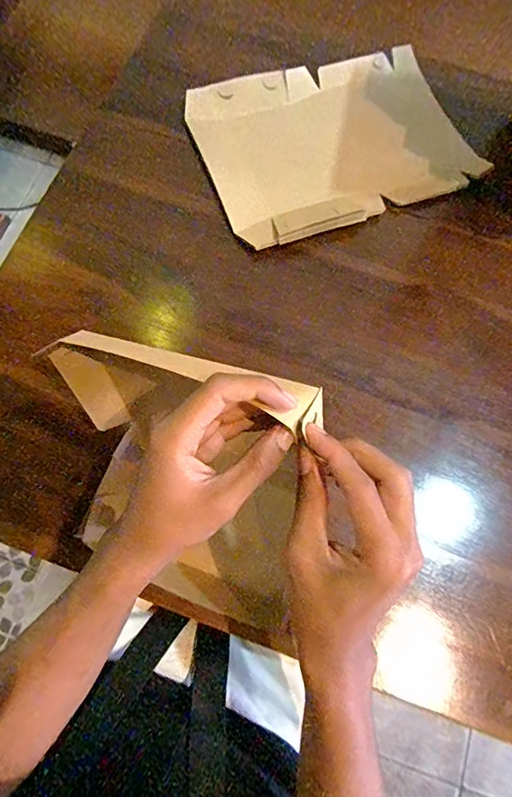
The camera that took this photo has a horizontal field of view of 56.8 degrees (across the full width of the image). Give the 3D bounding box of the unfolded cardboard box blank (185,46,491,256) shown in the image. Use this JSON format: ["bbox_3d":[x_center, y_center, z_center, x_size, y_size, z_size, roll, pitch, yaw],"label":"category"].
[{"bbox_3d":[0.093,-0.323,0.589,0.317,0.027,0.254,-18,75,-8],"label":"unfolded cardboard box blank"}]

